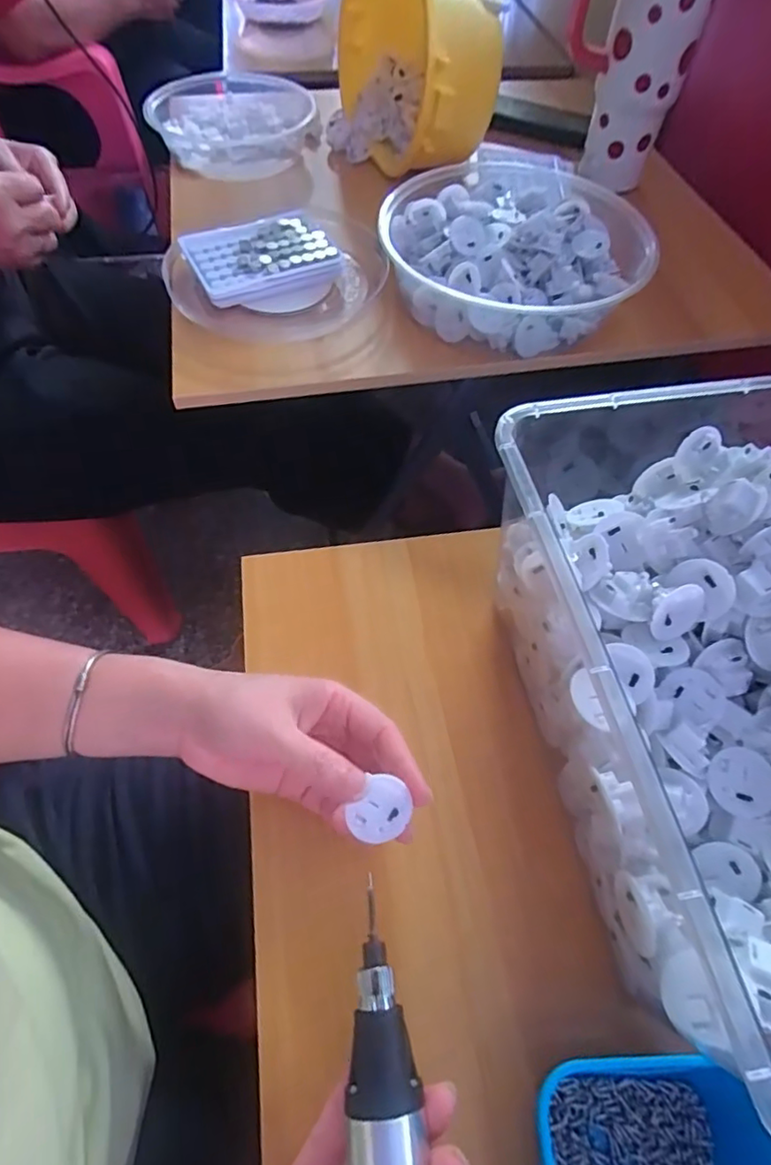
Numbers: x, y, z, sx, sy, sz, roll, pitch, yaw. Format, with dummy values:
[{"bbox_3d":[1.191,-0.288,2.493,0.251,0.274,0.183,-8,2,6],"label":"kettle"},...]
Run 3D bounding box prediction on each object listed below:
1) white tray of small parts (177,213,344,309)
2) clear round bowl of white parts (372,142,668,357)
[{"bbox_3d":[-0.113,-0.294,0.515,0.122,0.025,0.090,-25,61,-15],"label":"white tray of small parts"},{"bbox_3d":[0.124,-0.305,0.528,0.232,0.074,0.256,30,62,17],"label":"clear round bowl of white parts"}]

